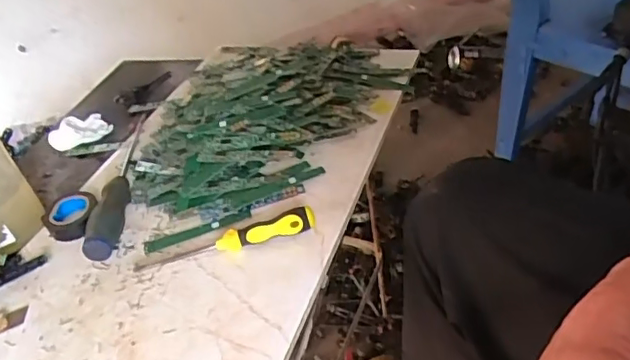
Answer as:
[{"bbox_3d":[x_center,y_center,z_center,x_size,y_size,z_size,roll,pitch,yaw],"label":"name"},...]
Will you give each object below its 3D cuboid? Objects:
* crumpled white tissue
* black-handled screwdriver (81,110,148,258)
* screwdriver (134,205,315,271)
[{"bbox_3d":[-0.298,-0.066,0.707,0.074,0.023,0.053,-24,39,-15],"label":"crumpled white tissue"},{"bbox_3d":[-0.202,-0.012,0.598,0.027,0.031,0.258,-10,38,3],"label":"black-handled screwdriver"},{"bbox_3d":[-0.077,0.051,0.485,0.155,0.027,0.017,-14,38,-2],"label":"screwdriver"}]

